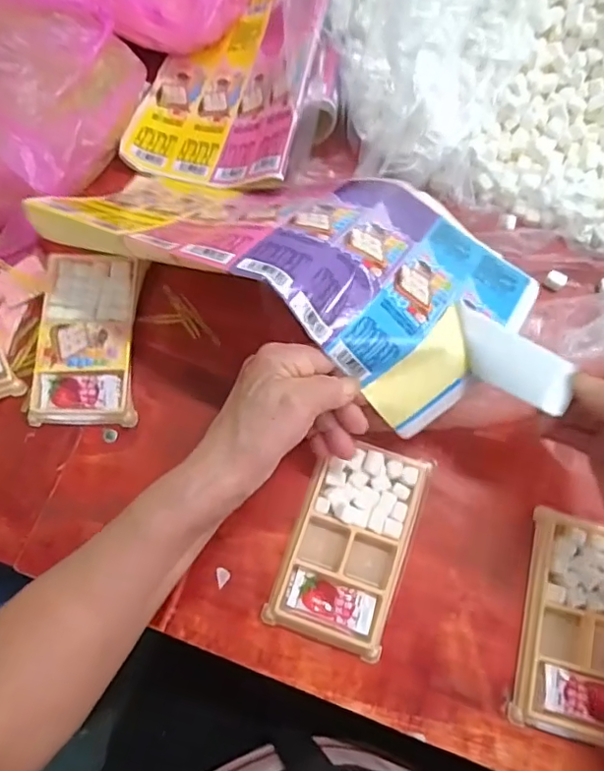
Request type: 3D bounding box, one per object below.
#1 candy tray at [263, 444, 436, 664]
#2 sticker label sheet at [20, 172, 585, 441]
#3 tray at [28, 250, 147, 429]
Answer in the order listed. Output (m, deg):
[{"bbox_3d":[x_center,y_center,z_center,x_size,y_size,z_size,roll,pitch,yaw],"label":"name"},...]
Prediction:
[{"bbox_3d":[0.035,0.108,0.388,0.077,0.015,0.133,20,73,6],"label":"candy tray"},{"bbox_3d":[0.015,-0.098,0.380,0.344,0.089,0.163,27,74,8],"label":"sticker label sheet"},{"bbox_3d":[-0.163,-0.037,0.432,0.073,0.016,0.133,0,72,0],"label":"tray"}]

